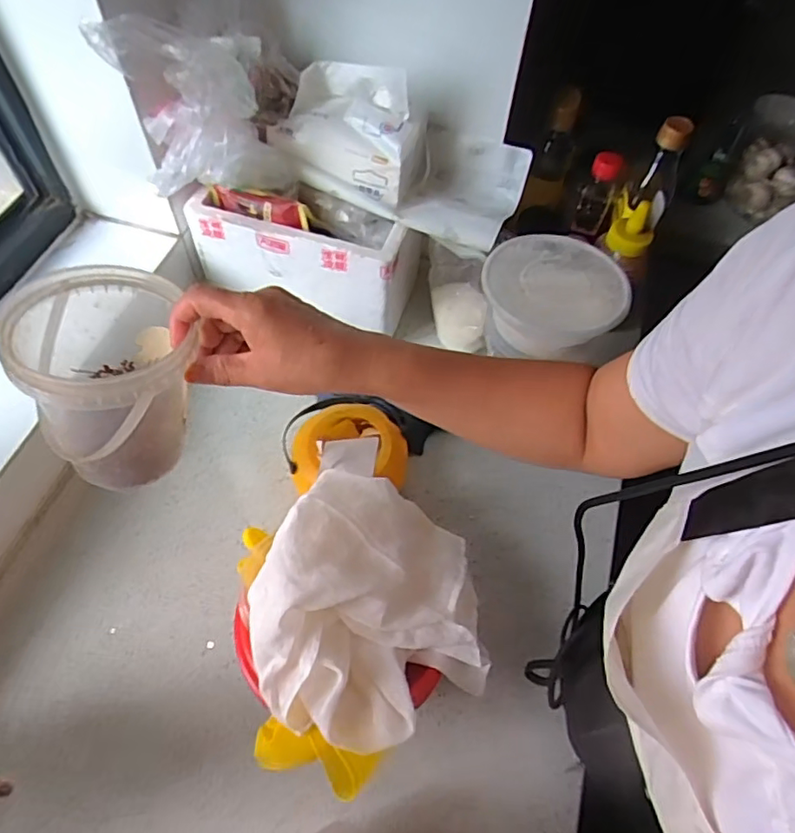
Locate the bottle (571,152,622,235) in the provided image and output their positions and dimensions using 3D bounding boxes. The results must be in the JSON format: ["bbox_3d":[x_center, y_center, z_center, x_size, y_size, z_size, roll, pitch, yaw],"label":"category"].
[{"bbox_3d":[0.259,-0.290,0.744,0.039,0.096,0.061,20,60,9],"label":"bottle"}]

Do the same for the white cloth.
[{"bbox_3d":[-0.012,0.150,0.484,0.204,0.061,0.225,31,50,-14],"label":"white cloth"}]

